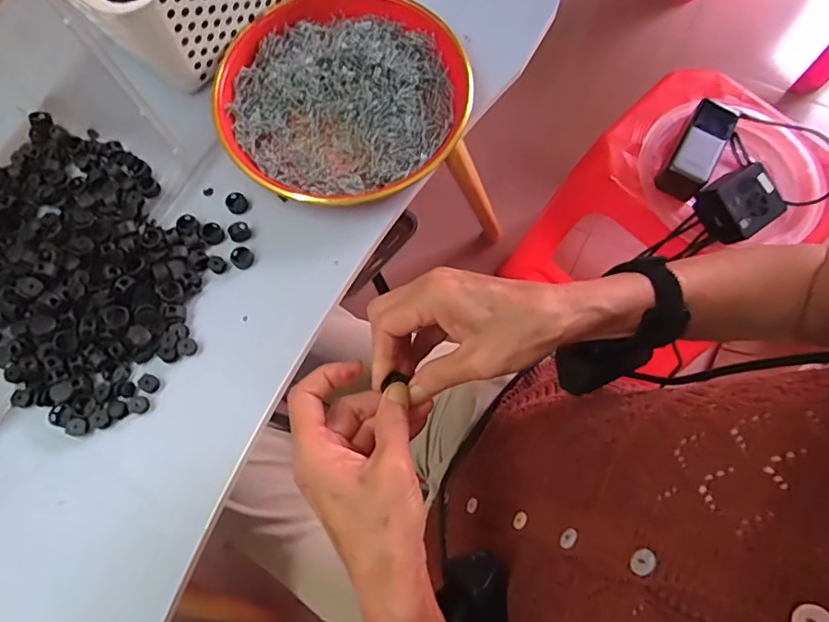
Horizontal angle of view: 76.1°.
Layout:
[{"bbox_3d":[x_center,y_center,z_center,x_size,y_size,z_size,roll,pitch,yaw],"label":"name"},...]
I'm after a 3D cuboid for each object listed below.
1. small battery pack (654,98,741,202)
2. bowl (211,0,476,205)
[{"bbox_3d":[0.373,-0.218,0.703,0.061,0.046,0.137,31,75,10],"label":"small battery pack"},{"bbox_3d":[-0.062,-0.189,0.468,0.212,0.029,0.208,0,72,0],"label":"bowl"}]

